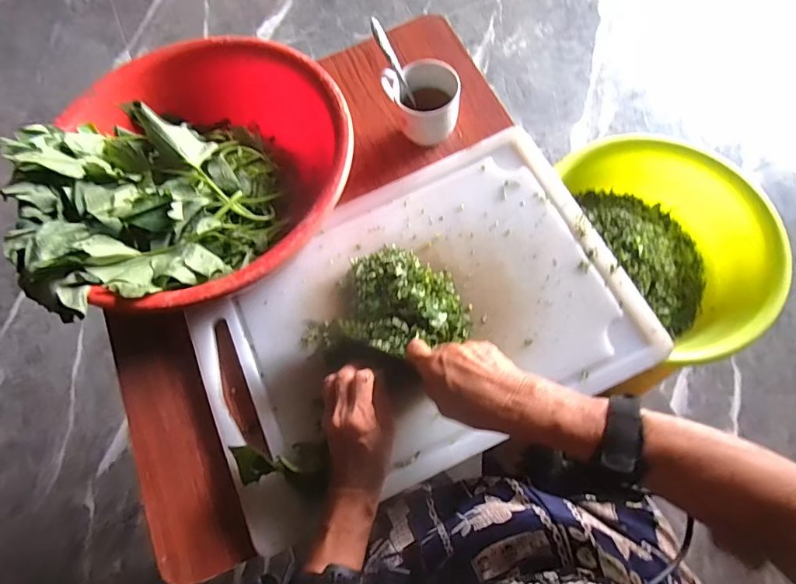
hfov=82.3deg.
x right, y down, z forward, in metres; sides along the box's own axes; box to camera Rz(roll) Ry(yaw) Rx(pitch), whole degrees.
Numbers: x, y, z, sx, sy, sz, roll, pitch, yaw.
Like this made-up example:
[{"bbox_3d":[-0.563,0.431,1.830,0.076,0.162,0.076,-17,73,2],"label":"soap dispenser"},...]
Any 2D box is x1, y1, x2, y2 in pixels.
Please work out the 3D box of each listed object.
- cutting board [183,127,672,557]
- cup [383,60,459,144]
[{"bbox_3d":[0.014,0.023,0.528,0.482,0.014,0.334,-25,71,-5],"label":"cutting board"},{"bbox_3d":[0.028,-0.234,0.581,0.090,0.086,0.076,-1,71,3],"label":"cup"}]

